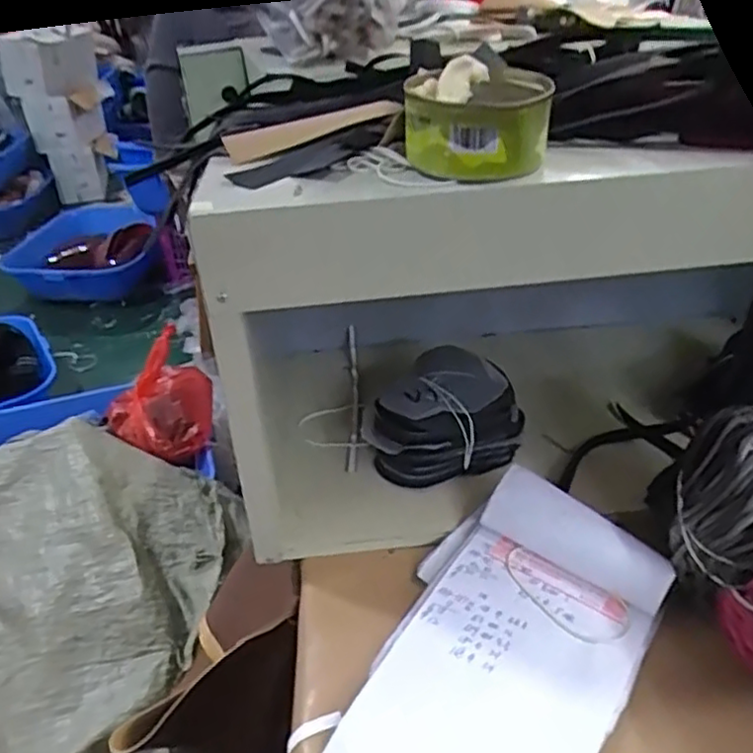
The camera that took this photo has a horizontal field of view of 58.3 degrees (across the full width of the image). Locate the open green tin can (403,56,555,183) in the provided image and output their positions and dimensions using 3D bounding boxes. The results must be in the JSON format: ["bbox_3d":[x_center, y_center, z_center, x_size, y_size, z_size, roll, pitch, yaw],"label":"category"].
[{"bbox_3d":[0.056,-0.145,0.381,0.077,0.048,0.071,0,33,7],"label":"open green tin can"}]

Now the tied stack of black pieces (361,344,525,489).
[{"bbox_3d":[0.051,0.035,0.578,0.124,0.080,0.099,-16,35,-19],"label":"tied stack of black pieces"}]

